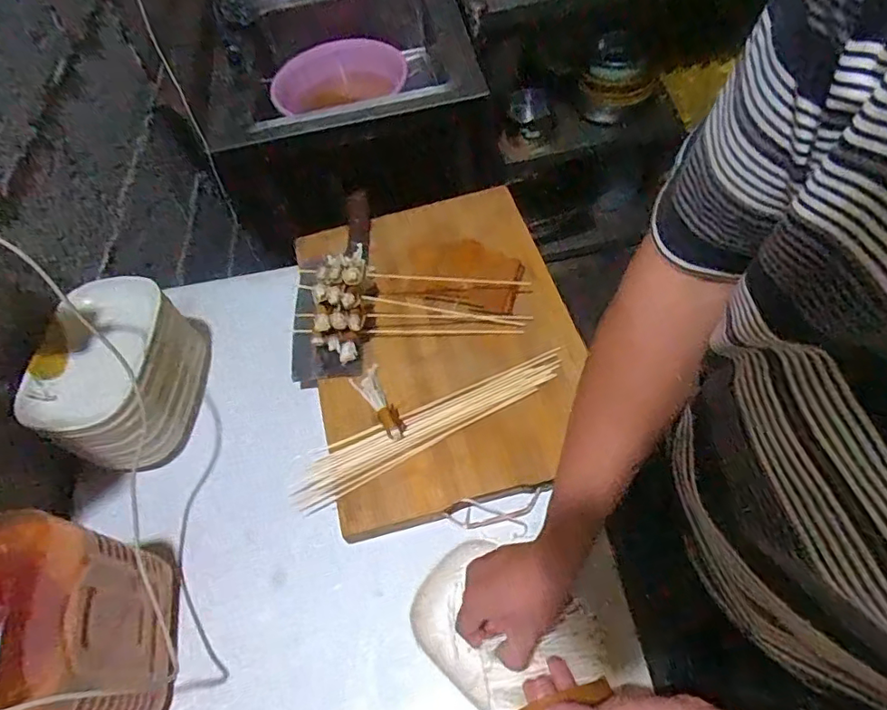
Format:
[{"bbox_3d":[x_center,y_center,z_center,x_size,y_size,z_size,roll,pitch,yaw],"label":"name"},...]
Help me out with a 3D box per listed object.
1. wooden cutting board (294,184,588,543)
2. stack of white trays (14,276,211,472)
[{"bbox_3d":[-0.005,-0.031,0.700,0.316,0.033,0.438,-15,58,-4],"label":"wooden cutting board"},{"bbox_3d":[-0.379,0.023,0.666,0.144,0.131,0.211,-10,58,-3],"label":"stack of white trays"}]

